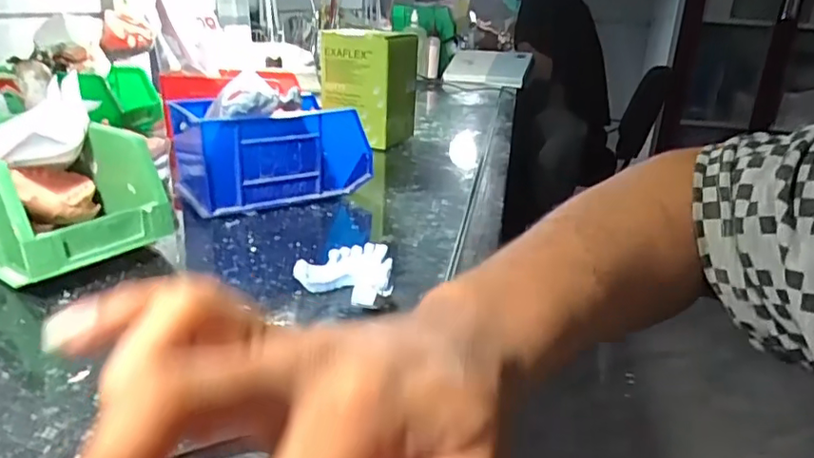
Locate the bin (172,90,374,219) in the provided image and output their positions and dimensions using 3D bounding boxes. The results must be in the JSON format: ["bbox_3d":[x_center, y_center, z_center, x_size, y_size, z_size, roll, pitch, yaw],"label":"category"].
[{"bbox_3d":[-0.131,-0.078,0.563,0.171,0.089,0.105,-10,25,-30],"label":"bin"}]

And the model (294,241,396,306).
[{"bbox_3d":[-0.034,0.032,0.386,0.061,0.027,0.052,18,26,32],"label":"model"}]

